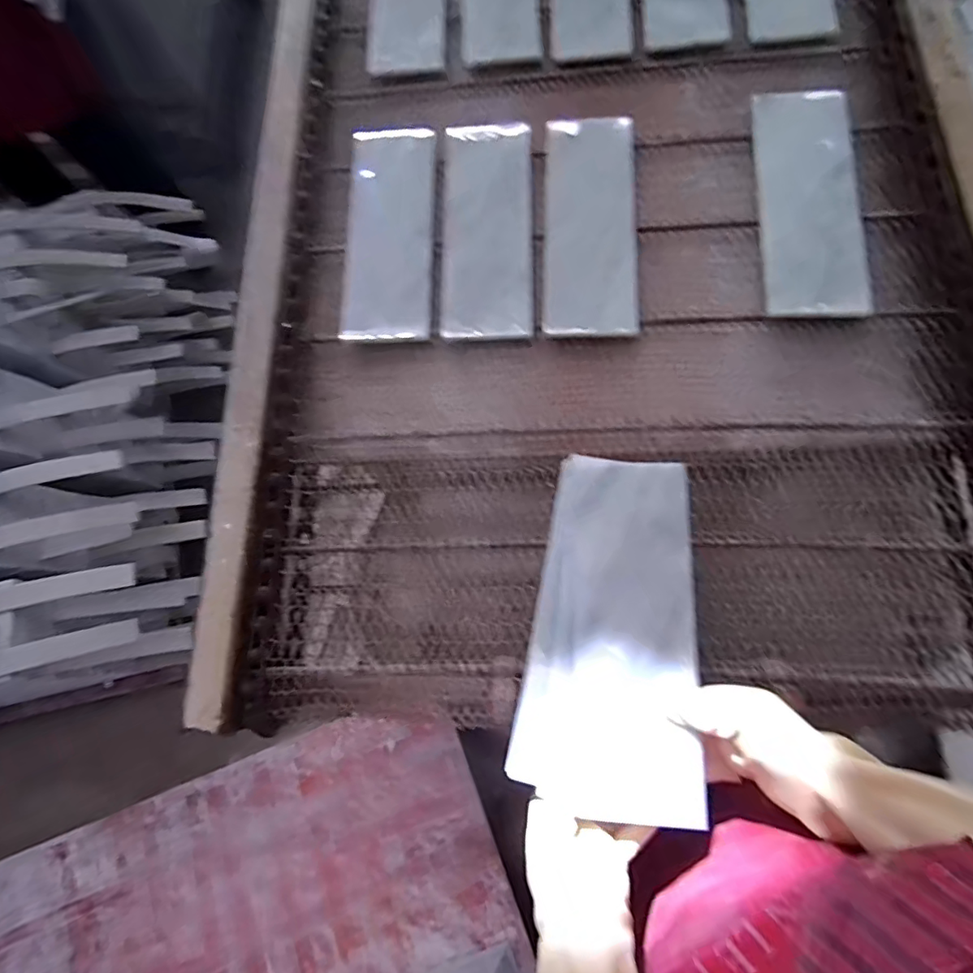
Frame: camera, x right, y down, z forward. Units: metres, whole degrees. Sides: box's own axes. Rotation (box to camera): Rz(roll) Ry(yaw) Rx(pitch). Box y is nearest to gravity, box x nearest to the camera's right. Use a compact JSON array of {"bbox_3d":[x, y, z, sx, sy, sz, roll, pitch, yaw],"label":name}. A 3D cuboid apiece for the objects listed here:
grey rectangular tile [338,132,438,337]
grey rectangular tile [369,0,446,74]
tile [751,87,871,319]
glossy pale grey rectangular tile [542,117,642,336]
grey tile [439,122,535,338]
[{"bbox_3d":[-0.123,-0.336,0.674,0.113,0.023,0.323,-3,73,6],"label":"grey rectangular tile"},{"bbox_3d":[-0.116,-0.757,0.796,0.108,0.025,0.319,-1,75,0],"label":"grey rectangular tile"},{"bbox_3d":[0.392,-0.350,0.643,0.118,0.020,0.318,2,75,5],"label":"tile"},{"bbox_3d":[0.129,-0.325,0.656,0.111,0.026,0.304,1,72,6],"label":"glossy pale grey rectangular tile"},{"bbox_3d":[0.002,-0.331,0.666,0.114,0.026,0.323,-1,73,1],"label":"grey tile"}]

